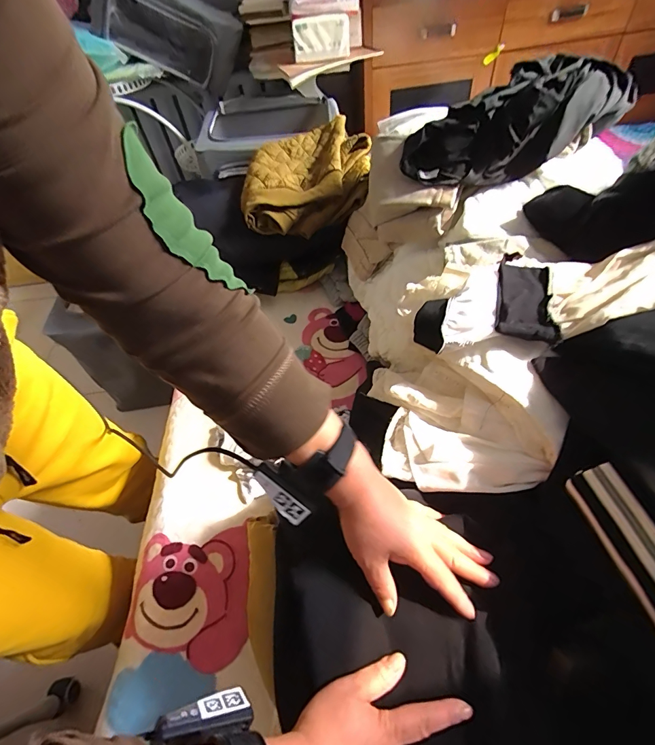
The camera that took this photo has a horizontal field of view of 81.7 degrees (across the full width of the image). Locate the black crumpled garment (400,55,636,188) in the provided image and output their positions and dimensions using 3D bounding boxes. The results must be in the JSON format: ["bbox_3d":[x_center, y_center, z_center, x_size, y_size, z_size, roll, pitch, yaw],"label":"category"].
[{"bbox_3d":[0.286,-0.387,0.591,0.343,0.104,0.216,-19,50,10],"label":"black crumpled garment"}]

